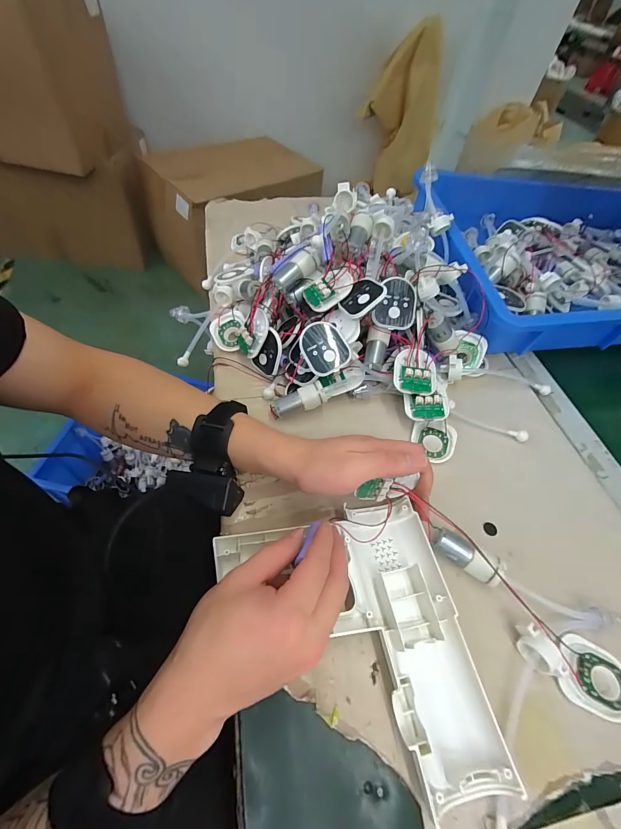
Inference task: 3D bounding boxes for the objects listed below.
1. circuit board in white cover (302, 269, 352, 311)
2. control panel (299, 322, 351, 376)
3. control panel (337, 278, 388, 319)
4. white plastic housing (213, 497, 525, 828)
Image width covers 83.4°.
[{"bbox_3d":[0.020,-0.144,0.401,0.057,0.011,0.042,-30,61,9],"label":"circuit board in white cover"},{"bbox_3d":[0.015,-0.074,0.392,0.050,0.010,0.056,-29,88,-5],"label":"control panel"},{"bbox_3d":[0.056,-0.128,0.382,0.047,0.007,0.049,-41,46,6],"label":"control panel"},{"bbox_3d":[0.036,0.182,0.274,0.182,0.033,0.205,-12,58,-12],"label":"white plastic housing"}]

